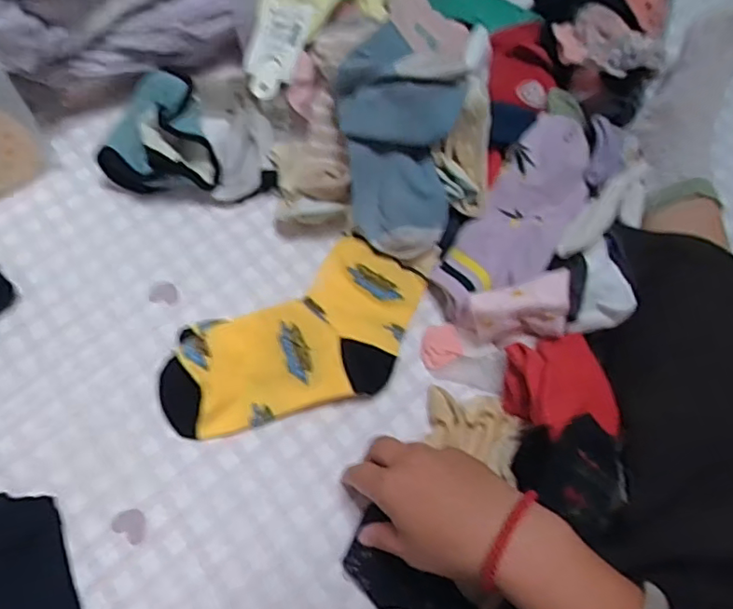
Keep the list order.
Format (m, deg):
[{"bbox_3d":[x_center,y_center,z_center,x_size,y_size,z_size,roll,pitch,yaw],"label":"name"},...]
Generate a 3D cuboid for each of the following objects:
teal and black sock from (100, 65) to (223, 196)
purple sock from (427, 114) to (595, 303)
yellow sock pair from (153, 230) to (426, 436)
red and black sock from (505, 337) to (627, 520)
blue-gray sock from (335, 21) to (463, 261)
[{"bbox_3d":[-0.177,-0.162,0.541,0.101,0.056,0.124,6,65,0],"label":"teal and black sock"},{"bbox_3d":[0.132,-0.074,0.496,0.075,0.029,0.178,34,85,12],"label":"purple sock"},{"bbox_3d":[-0.051,0.030,0.470,0.222,0.039,0.114,-29,70,-15],"label":"yellow sock pair"},{"bbox_3d":[0.149,0.090,0.445,0.078,0.049,0.137,-2,65,-4],"label":"red and black sock"},{"bbox_3d":[0.028,-0.128,0.476,0.089,0.037,0.174,-9,104,-7],"label":"blue-gray sock"}]

